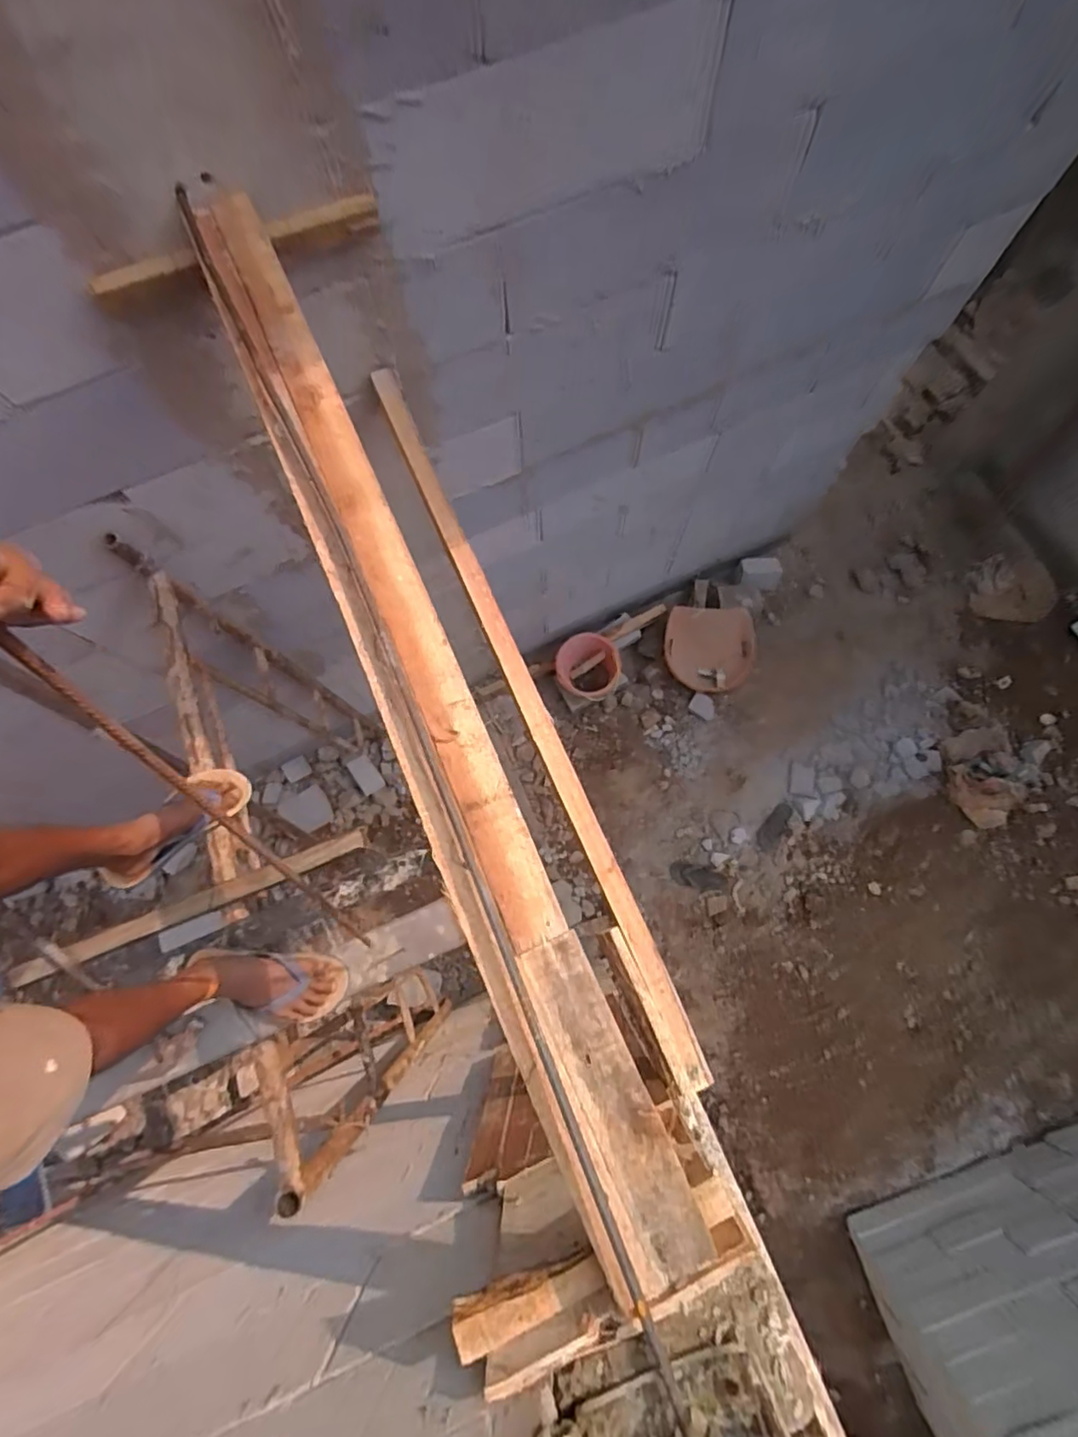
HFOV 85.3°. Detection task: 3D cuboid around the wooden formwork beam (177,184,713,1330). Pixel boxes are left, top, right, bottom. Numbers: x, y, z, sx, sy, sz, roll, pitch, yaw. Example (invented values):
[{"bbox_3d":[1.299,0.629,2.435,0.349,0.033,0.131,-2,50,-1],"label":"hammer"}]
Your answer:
[{"bbox_3d":[-0.172,-0.125,0.640,0.094,0.063,1.300,-24,77,-5],"label":"wooden formwork beam"}]

